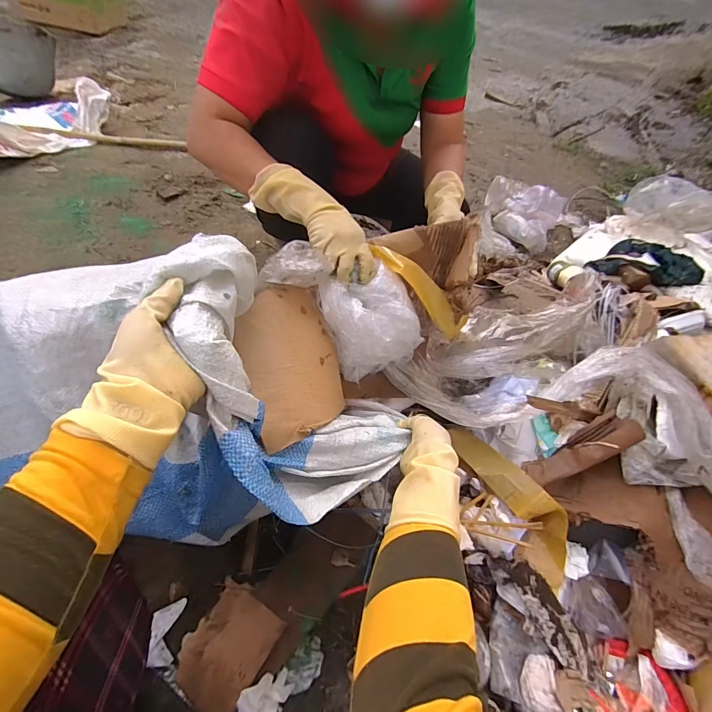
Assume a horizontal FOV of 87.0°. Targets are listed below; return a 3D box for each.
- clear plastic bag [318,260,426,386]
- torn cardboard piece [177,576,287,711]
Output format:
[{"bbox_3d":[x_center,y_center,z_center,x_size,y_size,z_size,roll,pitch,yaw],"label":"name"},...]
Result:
[{"bbox_3d":[0.022,-0.041,0.612,0.145,0.170,0.084,-15,56,-14],"label":"clear plastic bag"},{"bbox_3d":[-0.196,0.444,0.573,0.122,0.016,0.147,31,58,18],"label":"torn cardboard piece"}]

